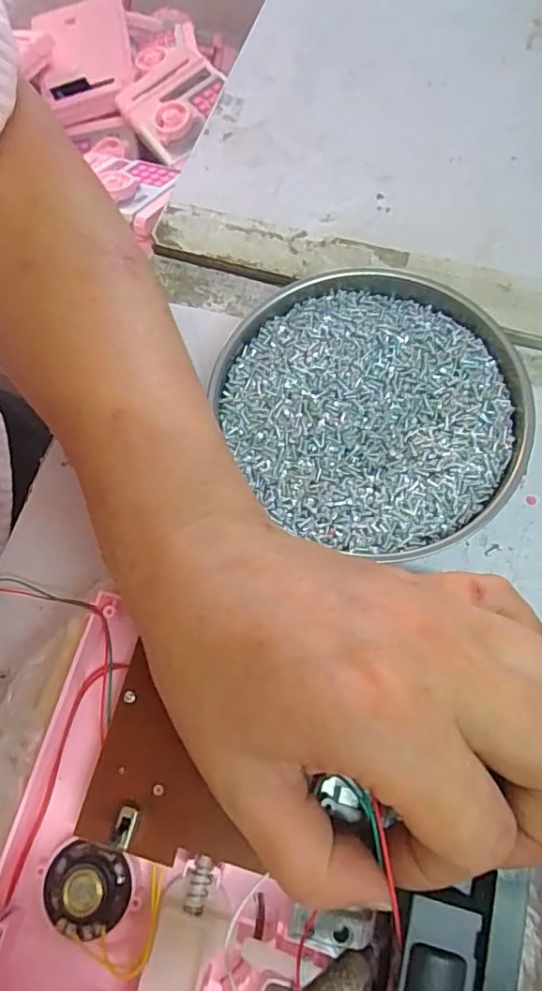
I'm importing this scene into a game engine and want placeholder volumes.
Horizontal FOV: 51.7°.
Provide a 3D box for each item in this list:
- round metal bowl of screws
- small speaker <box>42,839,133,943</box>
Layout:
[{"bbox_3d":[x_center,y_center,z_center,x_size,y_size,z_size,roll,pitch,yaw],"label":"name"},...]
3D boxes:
[{"bbox_3d":[0.044,-0.041,0.253,0.134,0.019,0.128,-1,72,3],"label":"round metal bowl of screws"},{"bbox_3d":[-0.060,0.128,0.180,0.028,0.006,0.026,-1,72,3],"label":"small speaker"}]

